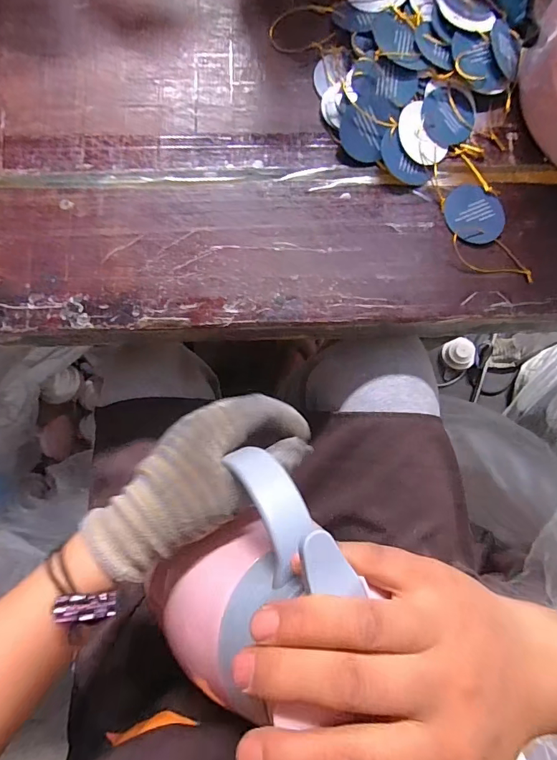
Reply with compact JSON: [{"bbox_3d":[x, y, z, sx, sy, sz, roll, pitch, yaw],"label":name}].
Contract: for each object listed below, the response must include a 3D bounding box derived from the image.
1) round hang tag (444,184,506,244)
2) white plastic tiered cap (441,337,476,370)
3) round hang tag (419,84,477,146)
[{"bbox_3d":[0.169,-0.143,0.351,0.048,0.004,0.052,0,84,-2],"label":"round hang tag"},{"bbox_3d":[0.460,-0.066,1.030,0.079,0.041,0.080,-26,85,-4],"label":"white plastic tiered cap"},{"bbox_3d":[0.146,-0.229,0.352,0.047,0.010,0.056,23,84,1],"label":"round hang tag"}]

